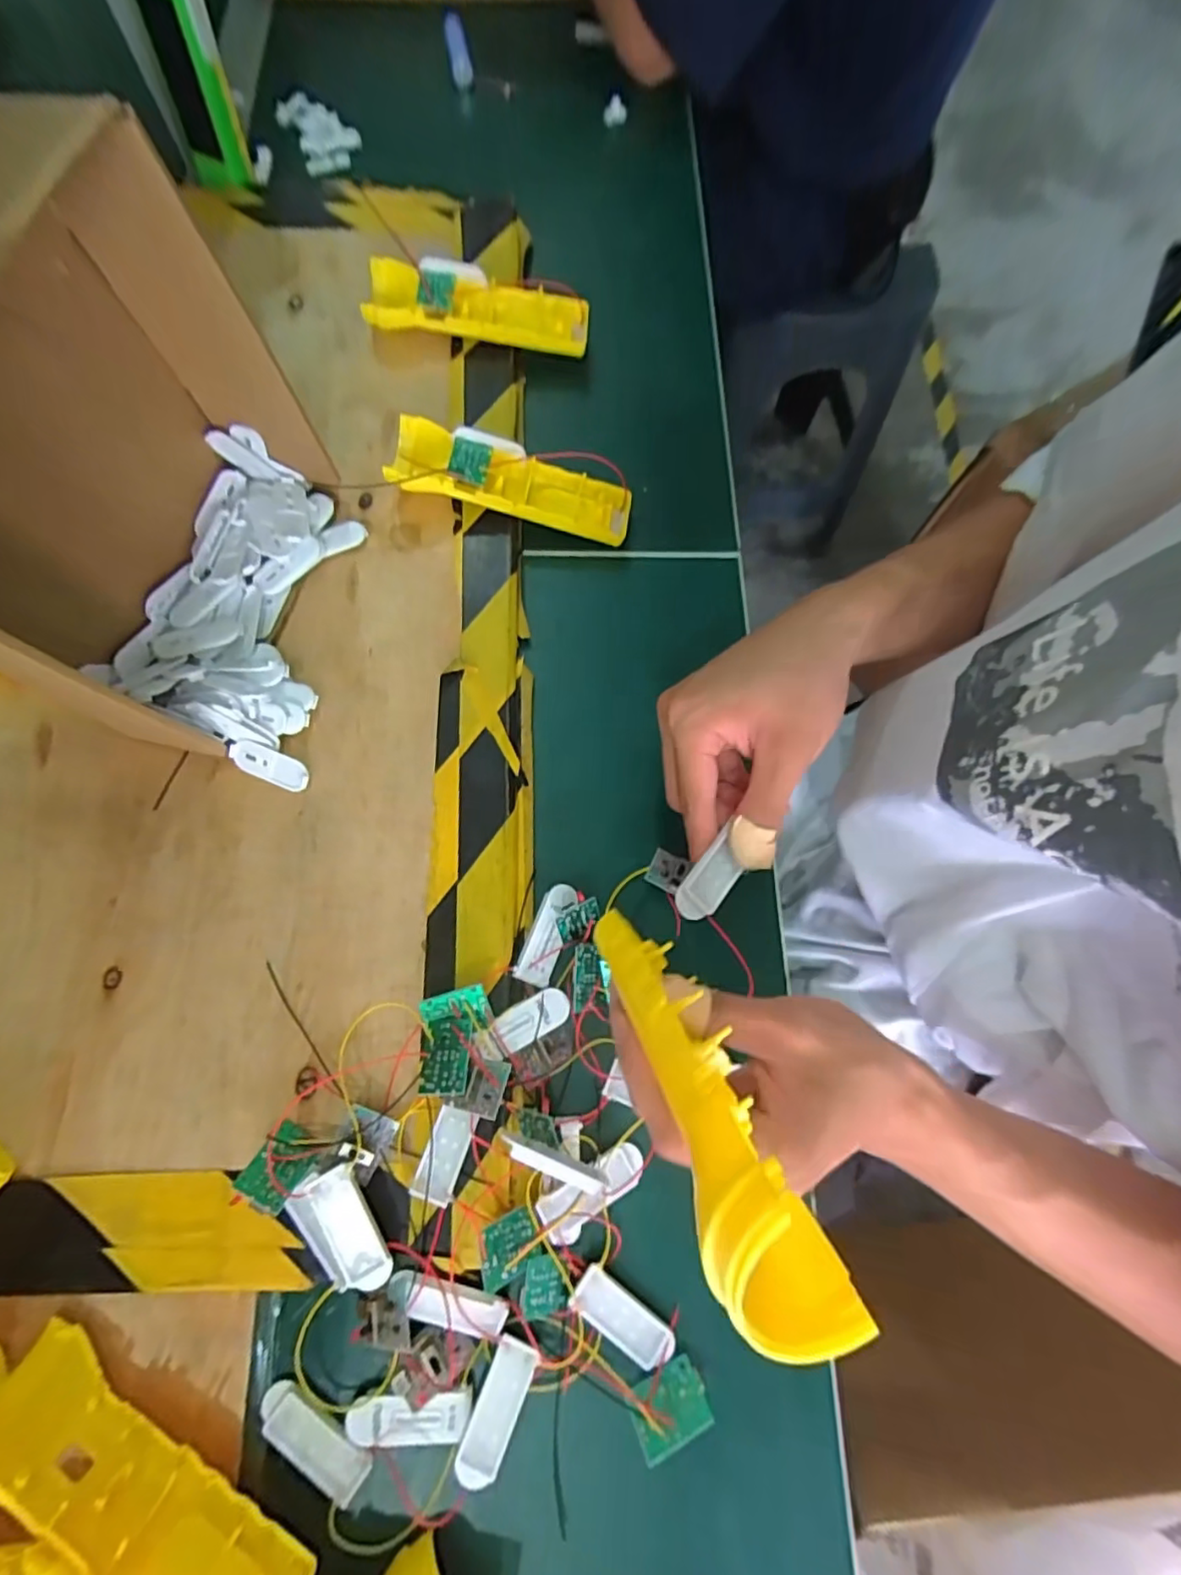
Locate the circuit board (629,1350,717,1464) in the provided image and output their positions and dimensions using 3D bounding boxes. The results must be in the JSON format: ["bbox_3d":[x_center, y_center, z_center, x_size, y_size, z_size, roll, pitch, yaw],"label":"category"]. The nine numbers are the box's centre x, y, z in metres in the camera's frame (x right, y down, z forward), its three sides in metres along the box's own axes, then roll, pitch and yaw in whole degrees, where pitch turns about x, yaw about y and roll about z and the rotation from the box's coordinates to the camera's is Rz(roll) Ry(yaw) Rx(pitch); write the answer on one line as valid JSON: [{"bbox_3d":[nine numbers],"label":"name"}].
[{"bbox_3d":[0.038,0.295,0.292,0.036,0.004,0.027,-14,44,-20],"label":"circuit board"}]

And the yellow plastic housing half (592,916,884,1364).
[{"bbox_3d":[0.030,0.086,0.206,0.034,0.161,0.048,-17,114,-7],"label":"yellow plastic housing half"}]

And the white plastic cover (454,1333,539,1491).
[{"bbox_3d":[-0.044,0.294,0.289,0.020,0.011,0.055,22,75,4],"label":"white plastic cover"}]

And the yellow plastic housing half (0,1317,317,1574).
[{"bbox_3d":[-0.193,0.305,0.260,0.156,0.046,0.023,30,116,7],"label":"yellow plastic housing half"}]

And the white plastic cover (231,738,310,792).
[{"bbox_3d":[-0.190,-0.013,0.364,0.049,0.005,0.020,22,100,3],"label":"white plastic cover"}]

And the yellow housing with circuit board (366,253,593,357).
[{"bbox_3d":[-0.085,-0.357,0.458,0.162,0.038,0.048,7,74,0],"label":"yellow housing with circuit board"}]

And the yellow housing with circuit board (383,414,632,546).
[{"bbox_3d":[-0.051,-0.207,0.416,0.158,0.021,0.046,12,74,-13],"label":"yellow housing with circuit board"}]

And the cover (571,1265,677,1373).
[{"bbox_3d":[0.016,0.265,0.304,0.056,0.009,0.022,39,77,9],"label":"cover"}]

